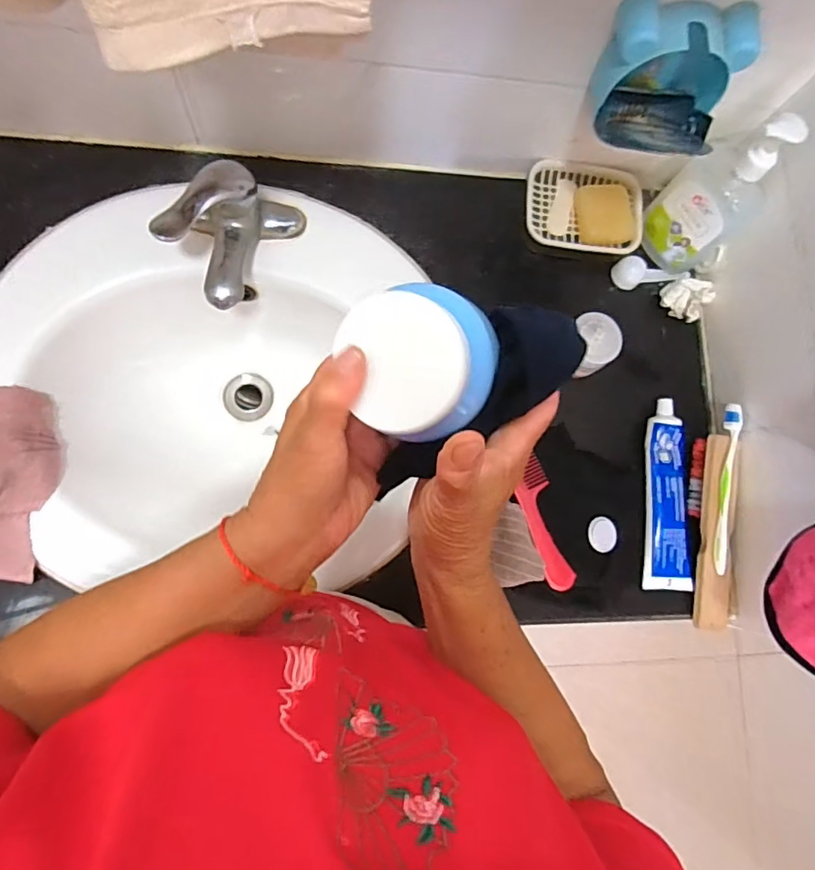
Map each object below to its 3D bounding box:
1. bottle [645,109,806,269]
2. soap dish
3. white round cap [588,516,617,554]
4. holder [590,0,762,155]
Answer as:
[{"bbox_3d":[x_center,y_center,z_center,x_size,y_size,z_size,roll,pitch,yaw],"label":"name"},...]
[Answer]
[{"bbox_3d":[0.327,-0.248,0.557,0.069,0.183,0.094,-34,87,-11],"label":"bottle"},{"bbox_3d":[0.206,-0.265,0.616,0.139,0.024,0.093,5,81,-7],"label":"soap dish"},{"bbox_3d":[0.208,0.106,0.564,0.033,0.007,0.036,1,81,-8],"label":"white round cap"},{"bbox_3d":[0.224,-0.298,0.468,0.113,0.102,0.092,-1,84,-6],"label":"holder"}]

